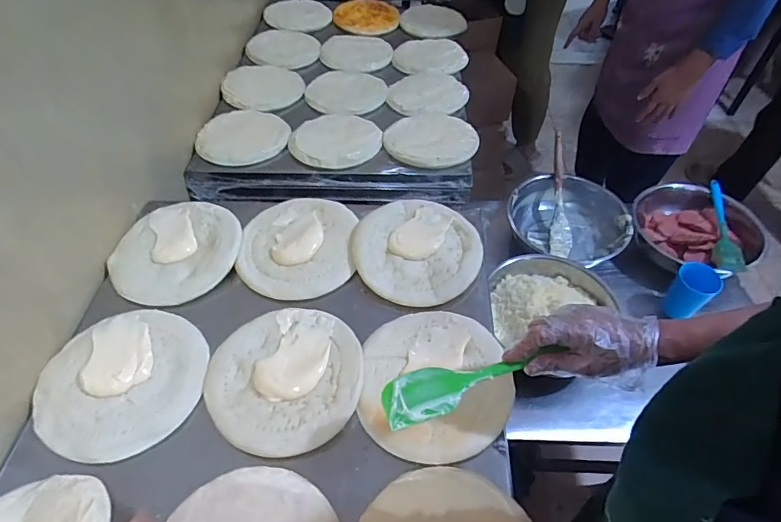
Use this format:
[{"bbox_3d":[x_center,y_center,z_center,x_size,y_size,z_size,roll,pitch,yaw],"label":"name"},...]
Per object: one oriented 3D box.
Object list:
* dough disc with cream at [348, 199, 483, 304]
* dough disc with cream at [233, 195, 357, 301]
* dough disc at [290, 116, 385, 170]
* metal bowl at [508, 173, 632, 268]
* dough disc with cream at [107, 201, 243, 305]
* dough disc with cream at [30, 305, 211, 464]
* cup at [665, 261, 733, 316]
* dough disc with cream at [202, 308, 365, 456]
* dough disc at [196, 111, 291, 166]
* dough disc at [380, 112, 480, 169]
[{"bbox_3d":[0.039,-0.016,0.735,0.192,0.037,0.188,0,49,0],"label":"dough disc with cream"},{"bbox_3d":[-0.149,-0.025,0.753,0.175,0.034,0.193,1,49,0],"label":"dough disc with cream"},{"bbox_3d":[-0.112,-0.270,1.013,0.204,0.028,0.204,0,49,0],"label":"dough disc"},{"bbox_3d":[0.418,-0.094,1.069,0.248,0.098,0.248,0,49,0],"label":"metal bowl"},{"bbox_3d":[-0.340,-0.018,0.739,0.195,0.040,0.180,0,49,0],"label":"dough disc with cream"},{"bbox_3d":[-0.349,0.151,0.599,0.206,0.016,0.186,-19,52,-16],"label":"dough disc with cream"},{"bbox_3d":[0.603,0.058,0.925,0.065,0.106,0.074,-30,55,-24],"label":"cup"},{"bbox_3d":[-0.139,0.145,0.603,0.197,0.018,0.191,-3,49,-3],"label":"dough disc with cream"},{"bbox_3d":[-0.324,-0.281,1.027,0.192,0.027,0.188,0,49,0],"label":"dough disc"},{"bbox_3d":[0.082,-0.275,1.010,0.194,0.026,0.214,-18,51,-16],"label":"dough disc"}]

